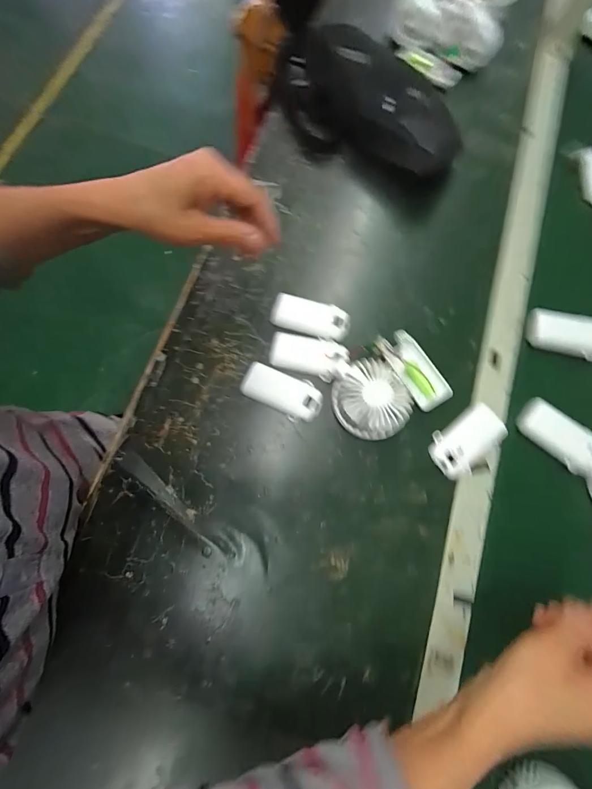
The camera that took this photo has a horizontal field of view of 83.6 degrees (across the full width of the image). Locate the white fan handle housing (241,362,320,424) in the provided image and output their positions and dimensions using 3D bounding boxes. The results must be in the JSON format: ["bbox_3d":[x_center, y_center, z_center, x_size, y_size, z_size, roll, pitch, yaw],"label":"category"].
[{"bbox_3d":[-0.017,-0.002,0.397,0.097,0.014,0.048,19,76,2],"label":"white fan handle housing"}]

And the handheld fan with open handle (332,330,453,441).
[{"bbox_3d":[0.105,-0.014,0.386,0.138,0.047,0.102,-28,79,-9],"label":"handheld fan with open handle"}]

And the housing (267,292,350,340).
[{"bbox_3d":[0.018,-0.099,0.428,0.100,0.012,0.045,16,76,1],"label":"housing"}]

